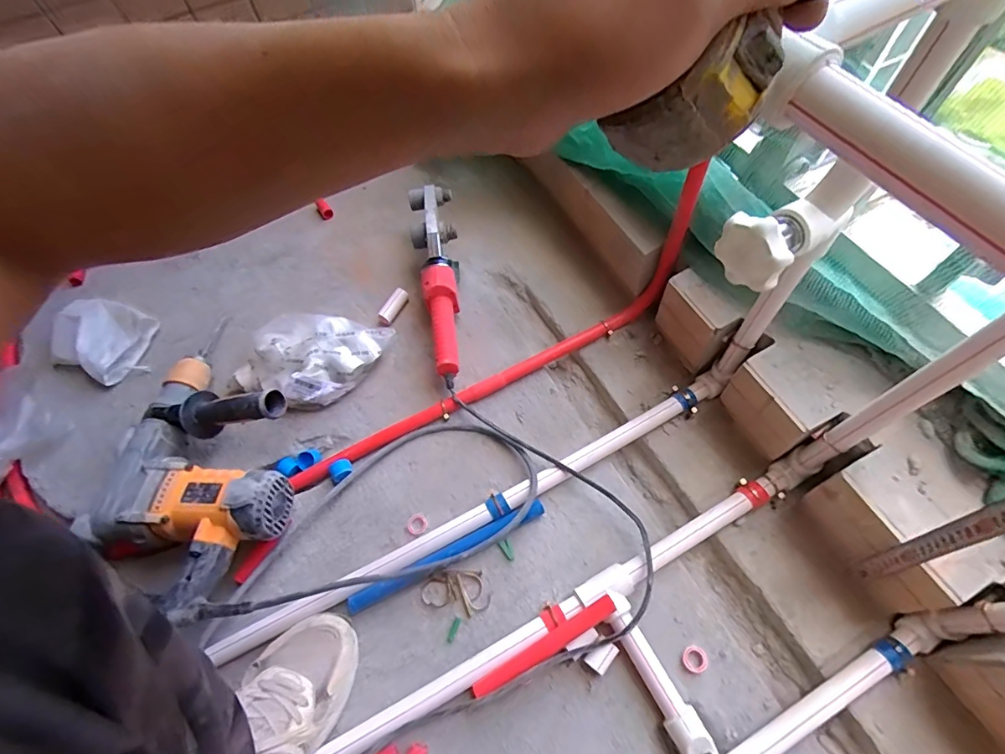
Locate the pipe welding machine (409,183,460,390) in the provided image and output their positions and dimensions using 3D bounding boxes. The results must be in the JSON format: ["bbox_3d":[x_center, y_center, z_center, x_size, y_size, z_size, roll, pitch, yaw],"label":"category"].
[{"bbox_3d":[-0.098,-0.151,0.777,0.070,0.096,0.353,-10,61,0],"label":"pipe welding machine"}]

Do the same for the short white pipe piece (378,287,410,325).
[{"bbox_3d":[-0.181,-0.118,0.796,0.025,0.018,0.065,22,66,15],"label":"short white pipe piece"}]

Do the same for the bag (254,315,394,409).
[{"bbox_3d":[-0.275,-0.030,0.736,0.208,0.081,0.133,-12,62,-3],"label":"bag"}]

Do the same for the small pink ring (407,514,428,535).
[{"bbox_3d":[-0.113,0.196,0.637,0.027,0.008,0.027,-2,62,3],"label":"small pink ring"}]

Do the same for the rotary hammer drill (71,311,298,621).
[{"bbox_3d":[-0.384,0.101,0.648,0.216,0.111,0.363,-2,62,4],"label":"rotary hammer drill"}]

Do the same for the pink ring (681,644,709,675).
[{"bbox_3d":[0.219,0.321,0.547,0.028,0.009,0.027,-2,62,3],"label":"pink ring"}]

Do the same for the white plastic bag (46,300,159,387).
[{"bbox_3d":[-0.634,-0.062,0.766,0.140,0.050,0.125,19,65,13],"label":"white plastic bag"}]

